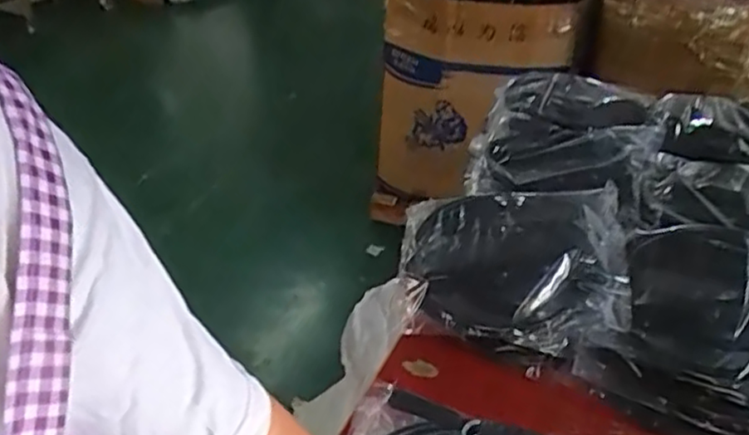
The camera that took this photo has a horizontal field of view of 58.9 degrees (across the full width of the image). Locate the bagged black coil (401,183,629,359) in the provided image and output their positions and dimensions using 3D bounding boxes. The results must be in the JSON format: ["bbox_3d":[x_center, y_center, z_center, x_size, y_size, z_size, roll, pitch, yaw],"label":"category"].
[{"bbox_3d":[0.174,0.042,0.854,0.276,0.057,0.242,10,35,14],"label":"bagged black coil"}]

